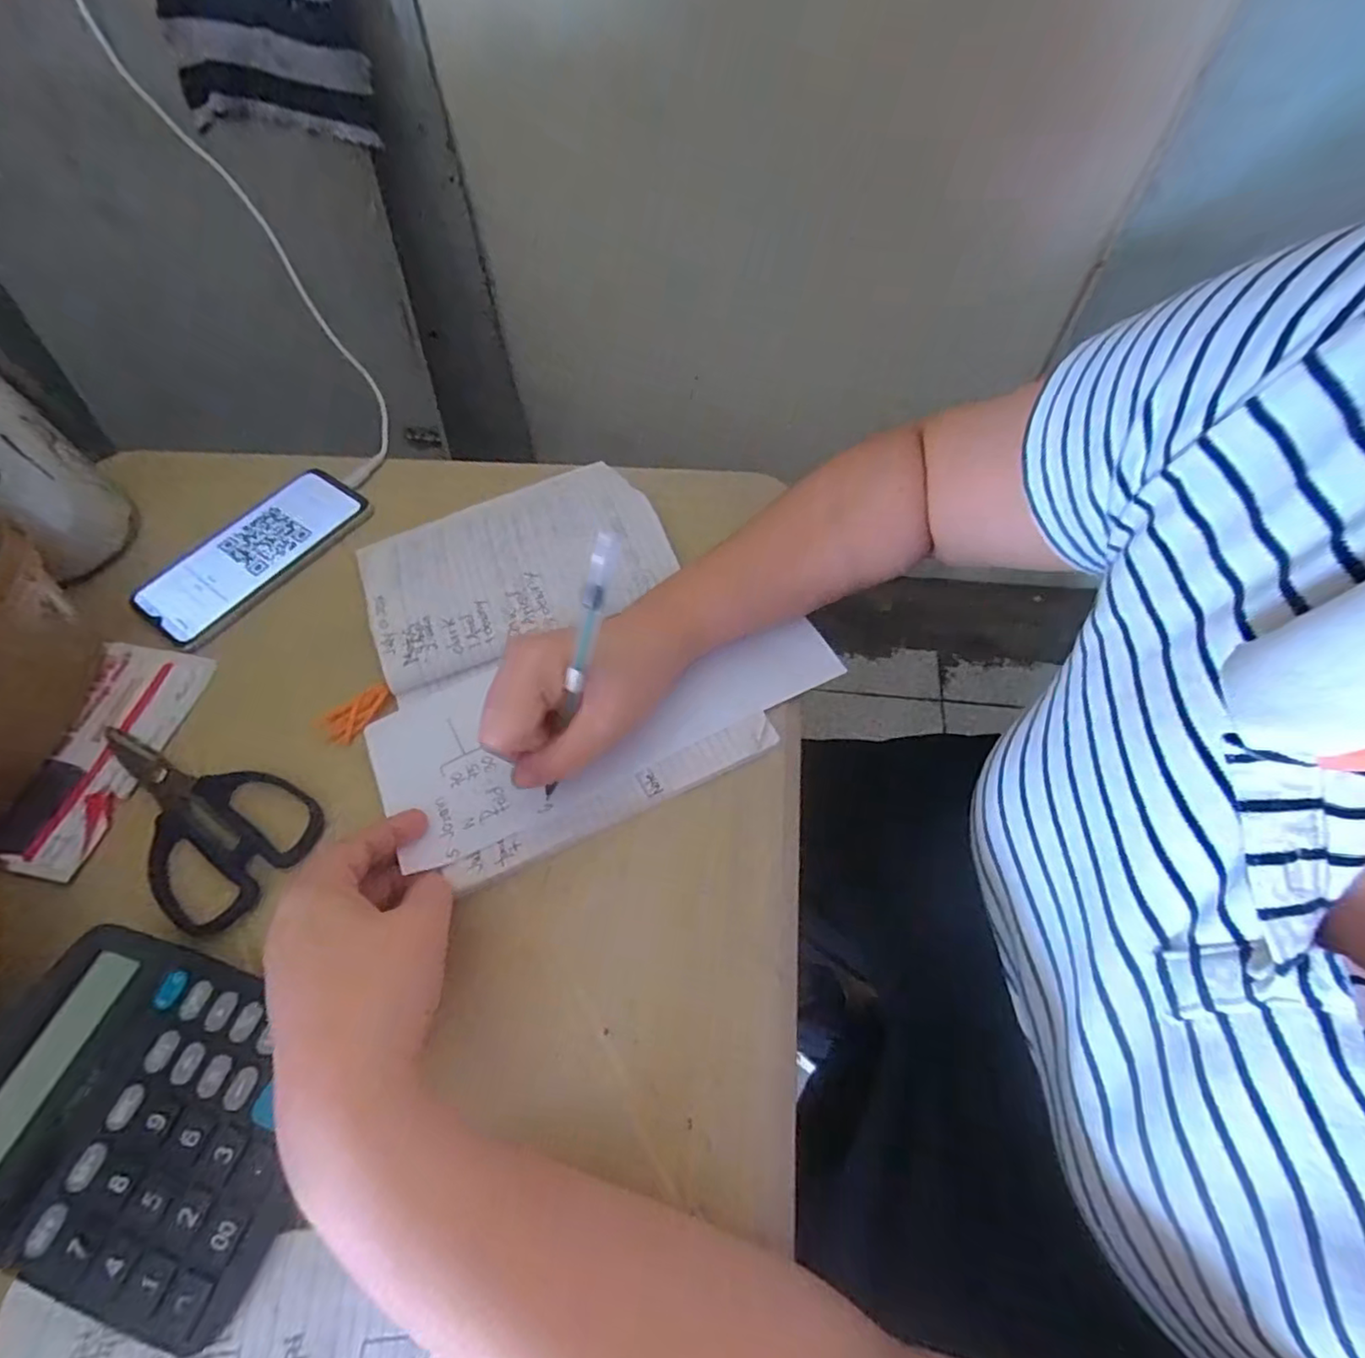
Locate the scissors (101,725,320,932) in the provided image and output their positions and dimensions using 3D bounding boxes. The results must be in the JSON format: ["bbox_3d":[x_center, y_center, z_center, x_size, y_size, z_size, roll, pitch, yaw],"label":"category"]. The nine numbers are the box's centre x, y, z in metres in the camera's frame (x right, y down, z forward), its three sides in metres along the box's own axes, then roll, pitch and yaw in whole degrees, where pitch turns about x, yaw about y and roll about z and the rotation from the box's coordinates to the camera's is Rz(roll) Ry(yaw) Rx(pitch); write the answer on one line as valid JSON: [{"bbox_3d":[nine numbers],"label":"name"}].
[{"bbox_3d":[-0.284,0.074,0.356,0.157,0.006,0.081,24,63,16],"label":"scissors"}]

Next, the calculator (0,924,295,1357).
[{"bbox_3d":[-0.232,0.184,0.269,0.150,0.029,0.116,14,61,11],"label":"calculator"}]

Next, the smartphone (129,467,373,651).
[{"bbox_3d":[-0.306,-0.091,0.453,0.082,0.009,0.156,28,65,18],"label":"smartphone"}]

